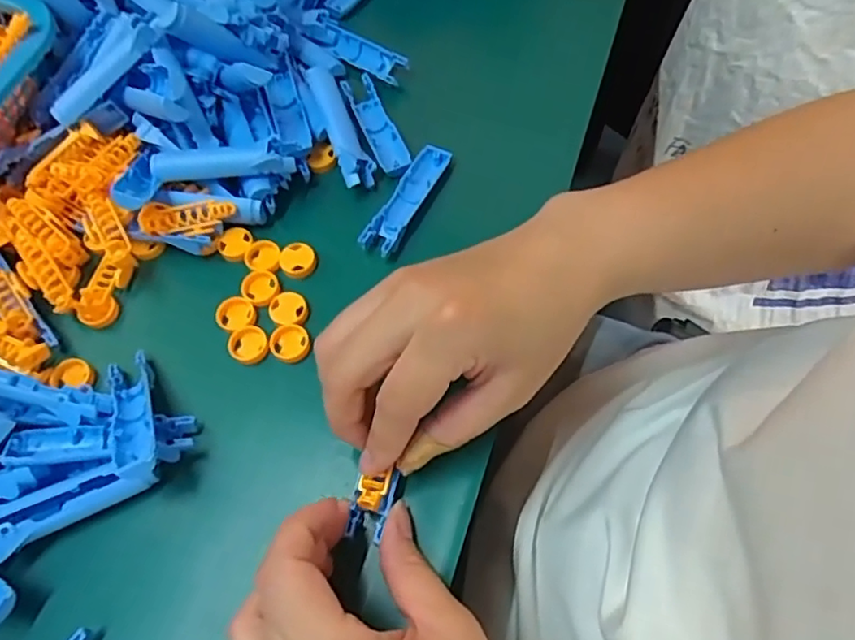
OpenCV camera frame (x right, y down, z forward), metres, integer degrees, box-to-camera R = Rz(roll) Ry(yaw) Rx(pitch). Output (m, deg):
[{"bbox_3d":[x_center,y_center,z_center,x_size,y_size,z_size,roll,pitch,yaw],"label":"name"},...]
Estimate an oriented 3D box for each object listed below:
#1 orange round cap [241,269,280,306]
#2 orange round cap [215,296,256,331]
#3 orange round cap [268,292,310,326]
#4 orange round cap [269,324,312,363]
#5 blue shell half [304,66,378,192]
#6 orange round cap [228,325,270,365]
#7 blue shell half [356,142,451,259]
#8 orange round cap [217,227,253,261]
[{"bbox_3d":[-0.090,-0.018,0.335,0.021,0.004,0.020,-2,62,3],"label":"orange round cap"},{"bbox_3d":[-0.102,-0.003,0.330,0.019,0.008,0.018,-2,62,3],"label":"orange round cap"},{"bbox_3d":[-0.073,-0.006,0.327,0.020,0.004,0.018,7,63,8],"label":"orange round cap"},{"bbox_3d":[-0.070,0.012,0.320,0.019,0.007,0.020,-2,62,3],"label":"orange round cap"},{"bbox_3d":[-0.051,-0.114,0.366,0.018,0.012,0.080,-20,75,-7],"label":"blue shell half"},{"bbox_3d":[-0.092,0.012,0.321,0.020,0.005,0.020,-2,62,3],"label":"orange round cap"},{"bbox_3d":[-0.010,-0.069,0.355,0.020,0.009,0.078,24,66,16],"label":"blue shell half"},{"bbox_3d":[-0.108,-0.043,0.348,0.018,0.005,0.020,28,67,17],"label":"orange round cap"}]

